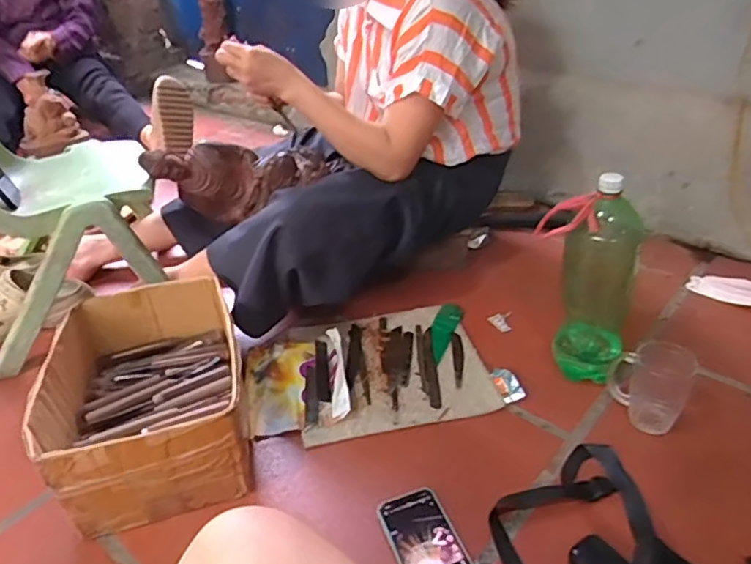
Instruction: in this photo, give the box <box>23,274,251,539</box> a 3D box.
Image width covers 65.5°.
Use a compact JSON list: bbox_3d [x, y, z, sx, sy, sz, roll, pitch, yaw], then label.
[{"bbox_3d":[-0.316,0.150,0.825,0.240,0.149,0.334,-13,35,-14],"label":"box"}]

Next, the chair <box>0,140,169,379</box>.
[{"bbox_3d":[-0.586,-0.174,1.050,0.326,0.471,0.361,-16,36,-18],"label":"chair"}]

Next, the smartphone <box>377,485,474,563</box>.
[{"bbox_3d":[0.064,0.318,0.697,0.083,0.013,0.157,-15,35,-17],"label":"smartphone"}]

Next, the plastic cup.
[{"bbox_3d":[0.398,0.145,0.837,0.110,0.113,0.074,9,36,18],"label":"plastic cup"}]

